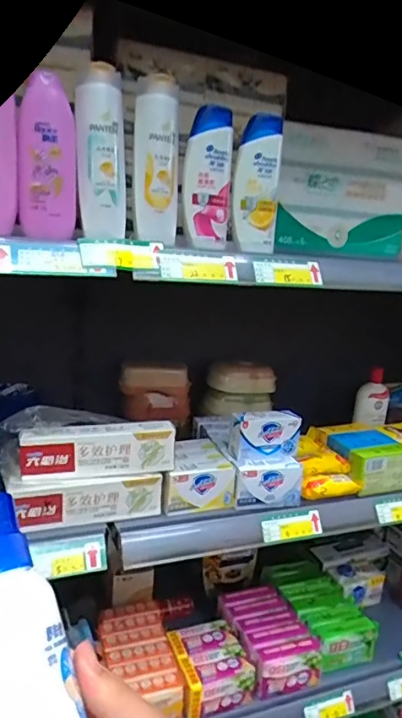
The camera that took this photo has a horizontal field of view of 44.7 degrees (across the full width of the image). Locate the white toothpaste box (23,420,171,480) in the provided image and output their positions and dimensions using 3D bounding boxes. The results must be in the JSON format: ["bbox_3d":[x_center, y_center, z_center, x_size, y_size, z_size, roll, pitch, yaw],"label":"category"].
[{"bbox_3d":[-0.130,0.114,0.631,0.189,0.062,0.033,0,12,-16],"label":"white toothpaste box"}]

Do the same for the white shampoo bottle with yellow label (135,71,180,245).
[{"bbox_3d":[-0.049,-0.227,0.559,0.050,0.175,0.034,3,12,-3],"label":"white shampoo bottle with yellow label"}]

